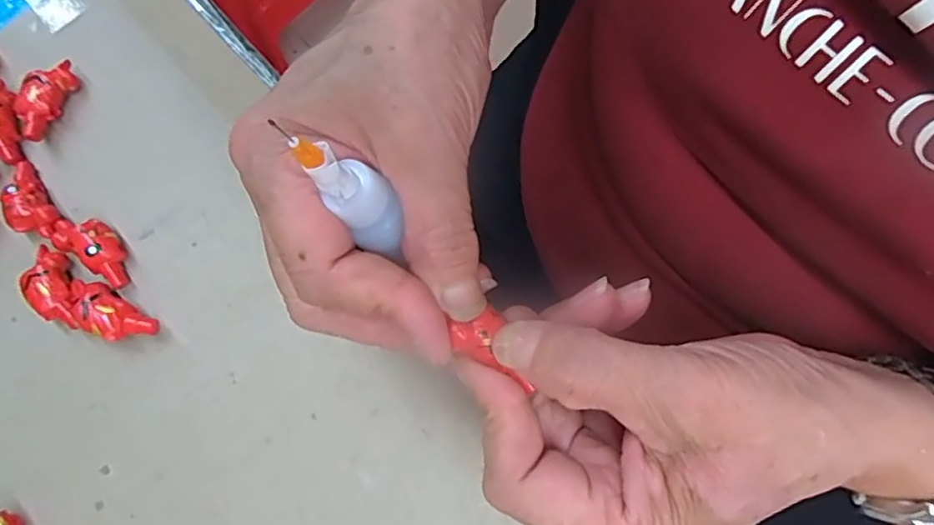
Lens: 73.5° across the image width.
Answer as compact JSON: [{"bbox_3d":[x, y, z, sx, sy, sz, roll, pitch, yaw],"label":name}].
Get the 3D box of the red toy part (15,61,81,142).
[{"bbox_3d":[-0.190,-0.073,0.280,0.016,0.016,0.037,23,78,7],"label":"red toy part"}]

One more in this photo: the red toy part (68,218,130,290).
[{"bbox_3d":[-0.152,-0.004,0.262,0.017,0.014,0.028,-44,79,-8],"label":"red toy part"}]

